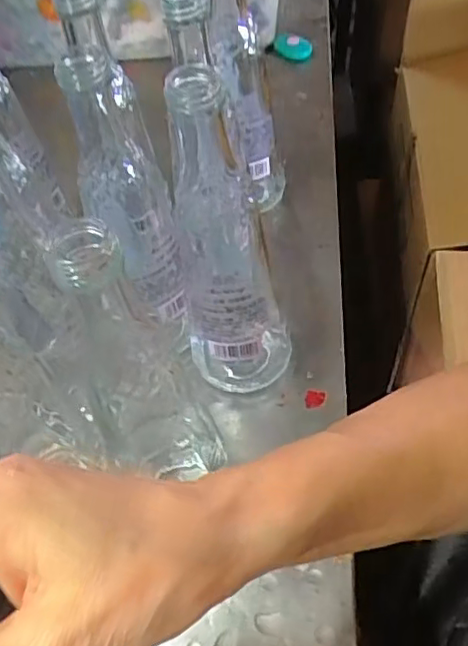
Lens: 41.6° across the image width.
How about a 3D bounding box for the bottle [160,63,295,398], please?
[{"bbox_3d":[0.001,-0.035,0.357,0.064,0.206,0.057,-7,51,-5],"label":"bottle"}]

